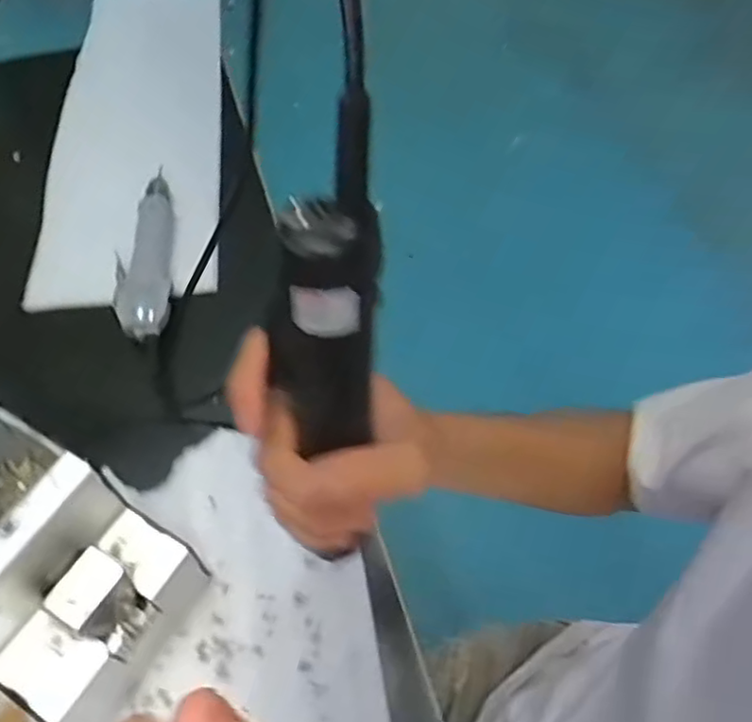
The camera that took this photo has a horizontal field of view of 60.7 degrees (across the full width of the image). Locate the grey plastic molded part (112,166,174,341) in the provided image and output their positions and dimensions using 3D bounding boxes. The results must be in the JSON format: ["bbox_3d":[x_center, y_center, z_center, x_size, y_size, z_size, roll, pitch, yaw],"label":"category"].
[{"bbox_3d":[-0.229,-0.106,0.638,0.051,0.035,0.202,-6,60,-2],"label":"grey plastic molded part"}]

